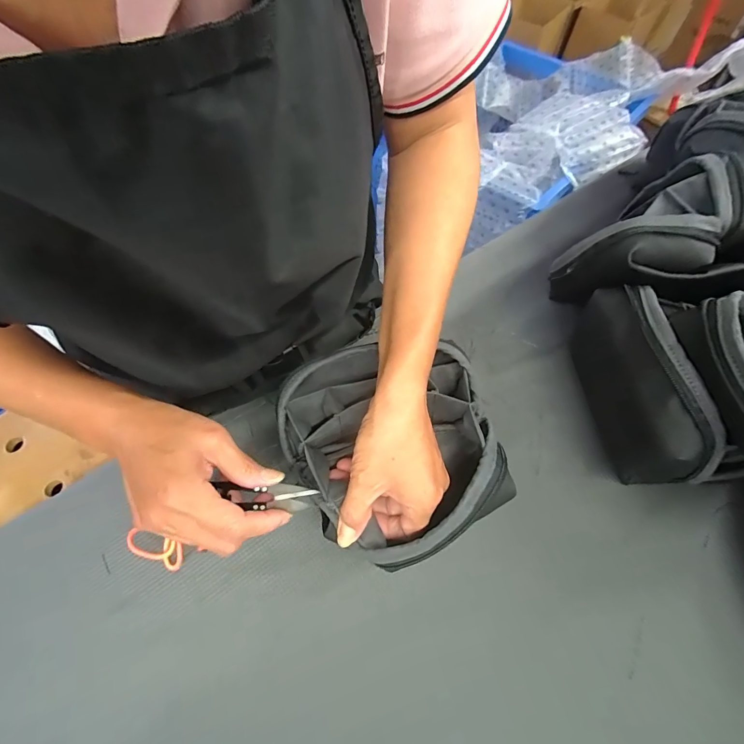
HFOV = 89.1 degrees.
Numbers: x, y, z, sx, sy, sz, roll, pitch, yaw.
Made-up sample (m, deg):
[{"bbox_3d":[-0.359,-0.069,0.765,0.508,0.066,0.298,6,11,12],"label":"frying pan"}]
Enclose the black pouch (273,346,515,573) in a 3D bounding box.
[{"bbox_3d":[0.013,0.061,0.289,0.153,0.064,0.151,-11,60,-6],"label":"black pouch"}]

